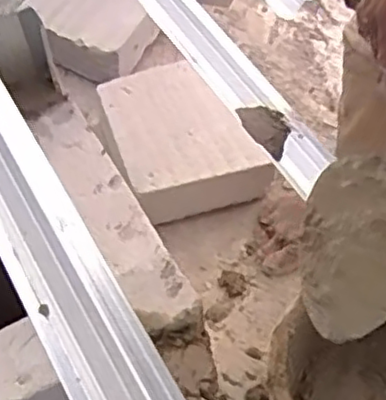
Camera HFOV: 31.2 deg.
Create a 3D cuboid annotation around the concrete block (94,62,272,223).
[{"bbox_3d":[-0.020,-0.094,1.022,0.203,0.081,0.253,-20,56,-11],"label":"concrete block"}]

